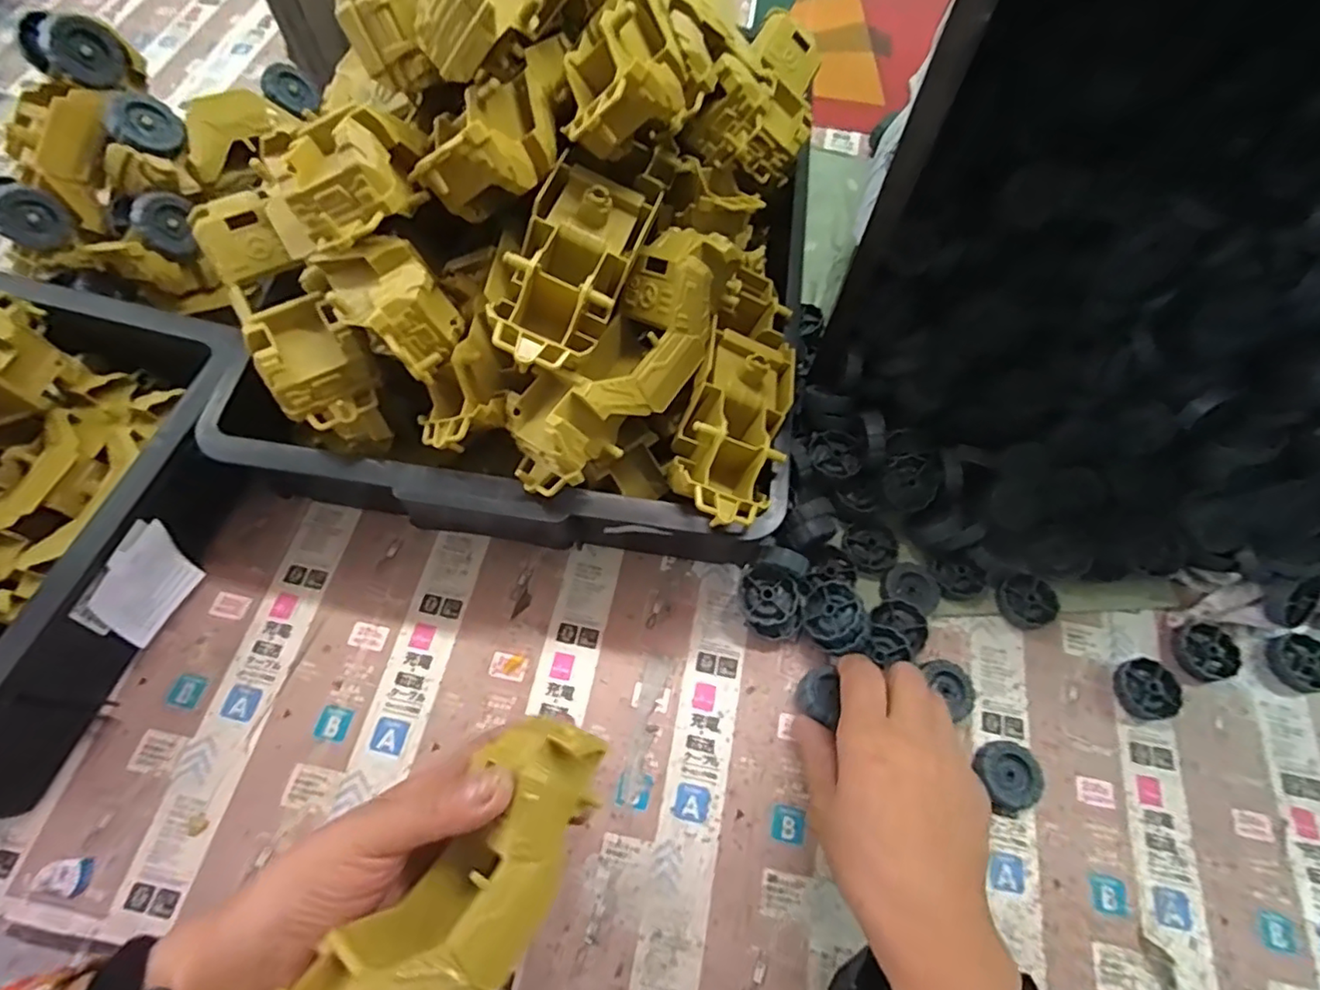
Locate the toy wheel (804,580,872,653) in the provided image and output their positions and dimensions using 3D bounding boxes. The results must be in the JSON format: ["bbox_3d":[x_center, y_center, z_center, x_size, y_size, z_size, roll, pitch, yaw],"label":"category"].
[{"bbox_3d":[0.118,0.081,0.406,0.038,0.018,0.042,-34,43,21],"label":"toy wheel"}]

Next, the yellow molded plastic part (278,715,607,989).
[{"bbox_3d":[-0.086,0.174,0.256,0.062,0.047,0.171,33,56,13],"label":"yellow molded plastic part"}]

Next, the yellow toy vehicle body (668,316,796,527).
[{"bbox_3d":[0.043,-0.040,0.354,0.058,0.045,0.116,16,65,5],"label":"yellow toy vehicle body"}]

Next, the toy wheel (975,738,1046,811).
[{"bbox_3d":[0.218,0.174,0.384,0.038,0.015,0.039,1,63,-2],"label":"toy wheel"}]

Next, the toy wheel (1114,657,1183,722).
[{"bbox_3d":[0.328,0.130,0.412,0.039,0.011,0.040,1,63,-2],"label":"toy wheel"}]

